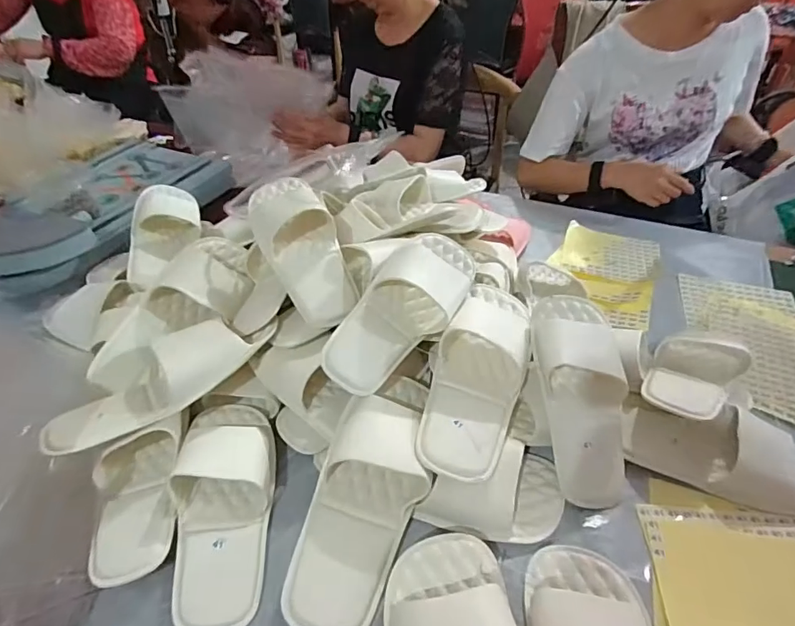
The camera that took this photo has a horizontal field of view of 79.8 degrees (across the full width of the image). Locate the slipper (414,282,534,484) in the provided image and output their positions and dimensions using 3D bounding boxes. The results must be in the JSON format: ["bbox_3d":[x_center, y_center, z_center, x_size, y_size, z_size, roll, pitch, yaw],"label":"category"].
[{"bbox_3d":[0.095,0.063,0.545,0.101,0.054,0.257,11,42,13],"label":"slipper"}]

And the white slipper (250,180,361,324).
[{"bbox_3d":[-0.121,-0.087,0.601,0.101,0.049,0.228,-19,69,-20],"label":"white slipper"}]

